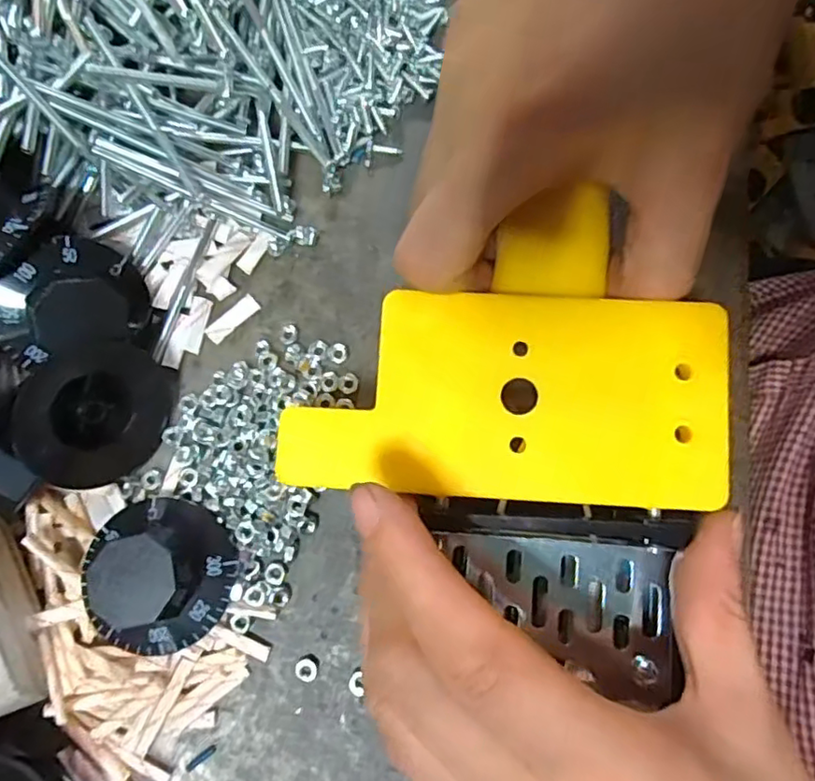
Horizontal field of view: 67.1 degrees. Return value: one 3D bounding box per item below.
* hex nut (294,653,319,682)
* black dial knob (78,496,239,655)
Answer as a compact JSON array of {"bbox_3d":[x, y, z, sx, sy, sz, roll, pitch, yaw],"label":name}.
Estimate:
[{"bbox_3d":[-0.033,0.091,0.202,0.007,0.004,0.007,26,80,5],"label":"hex nut"},{"bbox_3d":[-0.078,0.057,0.193,0.041,0.026,0.047,-16,79,-2],"label":"black dial knob"}]

